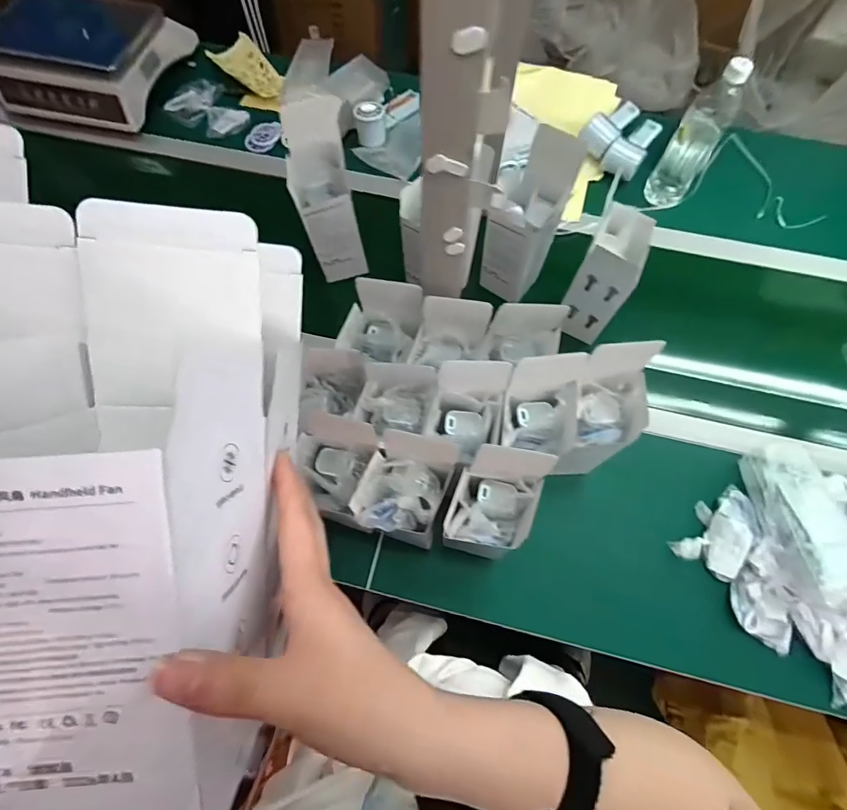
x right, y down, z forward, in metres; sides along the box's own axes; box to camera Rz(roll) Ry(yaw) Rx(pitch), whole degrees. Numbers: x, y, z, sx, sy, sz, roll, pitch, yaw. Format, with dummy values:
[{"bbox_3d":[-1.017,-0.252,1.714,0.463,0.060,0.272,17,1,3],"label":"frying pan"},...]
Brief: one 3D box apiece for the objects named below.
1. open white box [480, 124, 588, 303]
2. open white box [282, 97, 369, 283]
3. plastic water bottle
[{"bbox_3d":[0.148,-0.257,0.618,0.080,0.218,0.090,39,75,13],"label":"open white box"},{"bbox_3d":[-0.132,-0.283,0.621,0.089,0.245,0.056,-7,46,-2],"label":"open white box"},{"bbox_3d":[0.433,-0.420,0.693,0.067,0.222,0.059,33,74,12],"label":"plastic water bottle"}]

